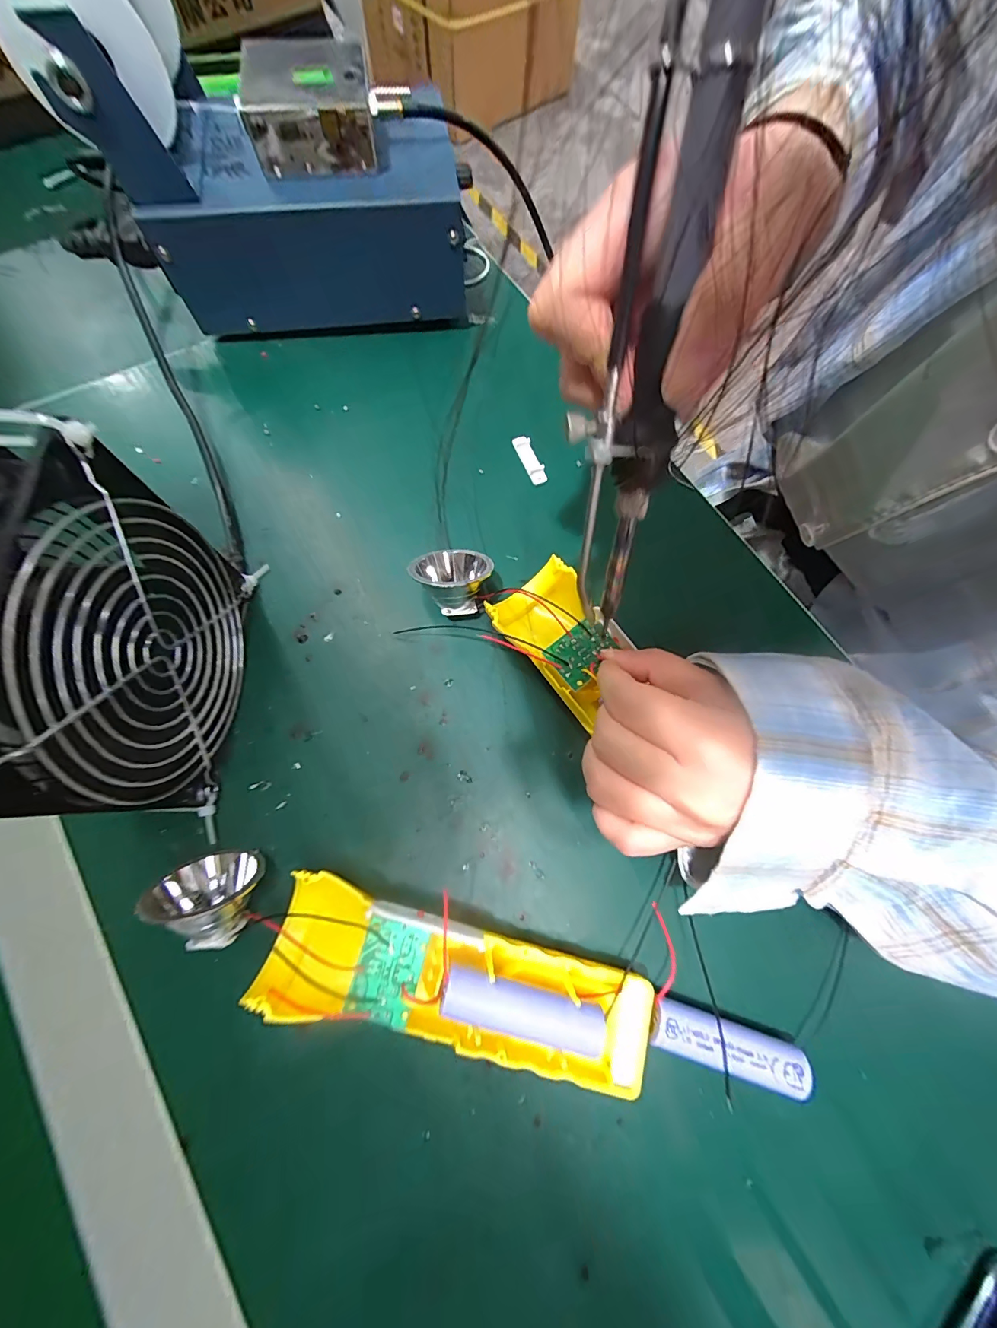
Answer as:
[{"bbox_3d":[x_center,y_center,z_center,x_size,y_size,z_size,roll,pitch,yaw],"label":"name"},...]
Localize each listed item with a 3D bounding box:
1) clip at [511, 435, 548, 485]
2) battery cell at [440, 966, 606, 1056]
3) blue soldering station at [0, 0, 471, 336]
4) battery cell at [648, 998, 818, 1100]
[{"bbox_3d":[0.020,-0.132,0.278,0.011,0.005,0.035,-23,76,-9],"label":"clip"},{"bbox_3d":[0.009,0.140,0.177,0.065,0.018,0.018,17,74,-3],"label":"battery cell"},{"bbox_3d":[-0.123,-0.291,0.253,0.198,0.133,0.094,-7,74,-4],"label":"blue soldering station"},{"bbox_3d":[0.098,0.164,0.188,0.065,0.020,0.018,17,74,3],"label":"battery cell"}]

